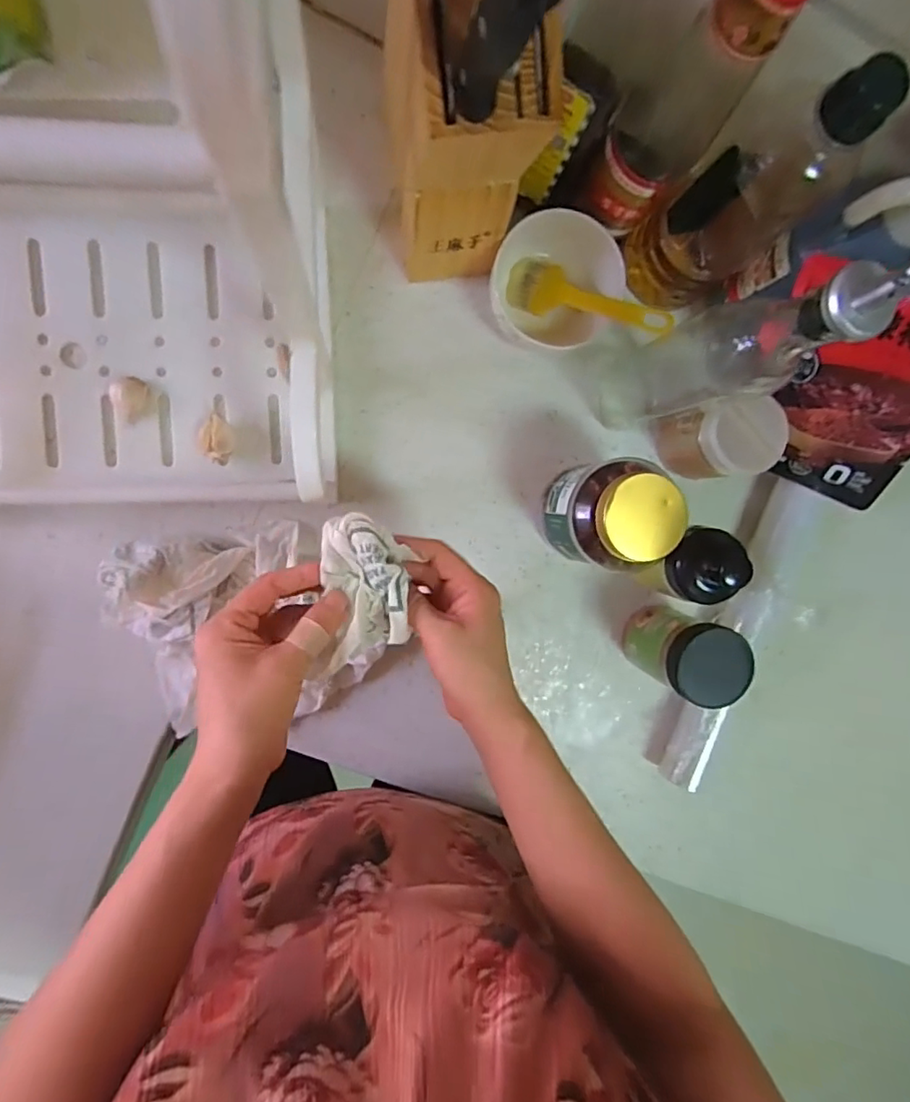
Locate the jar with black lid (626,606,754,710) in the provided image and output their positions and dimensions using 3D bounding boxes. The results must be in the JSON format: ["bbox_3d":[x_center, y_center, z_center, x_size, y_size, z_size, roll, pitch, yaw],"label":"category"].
[{"bbox_3d":[0.193,0.085,0.478,0.056,0.105,0.059,-1,97,-7],"label":"jar with black lid"}]

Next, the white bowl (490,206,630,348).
[{"bbox_3d":[0.083,-0.221,0.464,0.103,0.048,0.091,32,92,-10],"label":"white bowl"}]

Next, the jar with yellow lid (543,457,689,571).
[{"bbox_3d":[0.119,-0.031,0.449,0.079,0.124,0.087,4,95,-8],"label":"jar with yellow lid"}]

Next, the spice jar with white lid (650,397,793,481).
[{"bbox_3d":[0.221,-0.092,0.470,0.060,0.089,0.058,-1,97,-7],"label":"spice jar with white lid"}]

